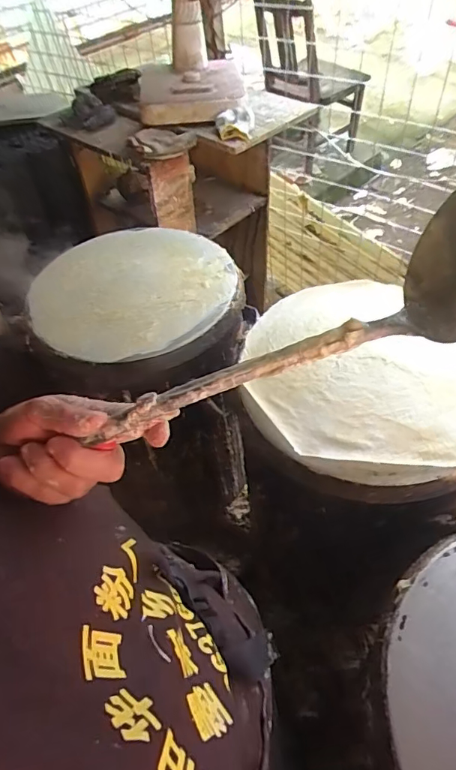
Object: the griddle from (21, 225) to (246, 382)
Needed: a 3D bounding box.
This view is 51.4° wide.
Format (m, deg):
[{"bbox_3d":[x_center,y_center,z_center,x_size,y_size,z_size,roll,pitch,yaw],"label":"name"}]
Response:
[{"bbox_3d":[-0.169,-0.165,0.868,0.370,0.055,0.376,7,50,10],"label":"griddle"}]

